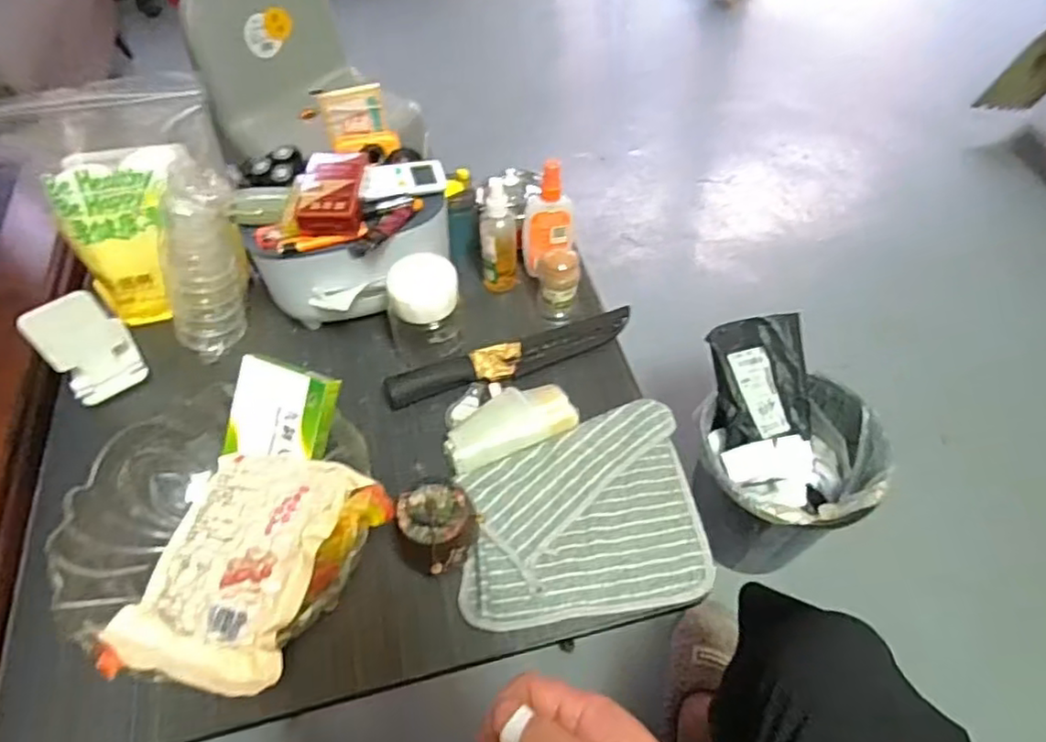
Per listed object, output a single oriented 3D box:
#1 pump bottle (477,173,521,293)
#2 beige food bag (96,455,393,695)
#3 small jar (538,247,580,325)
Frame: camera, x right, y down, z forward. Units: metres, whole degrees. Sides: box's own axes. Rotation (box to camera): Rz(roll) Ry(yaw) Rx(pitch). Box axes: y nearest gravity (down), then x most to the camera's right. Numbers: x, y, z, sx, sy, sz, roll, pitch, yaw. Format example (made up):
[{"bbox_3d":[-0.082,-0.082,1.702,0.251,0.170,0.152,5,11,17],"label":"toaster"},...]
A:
[{"bbox_3d":[-0.029,-0.145,0.724,0.043,0.135,0.034,-36,61,-23],"label":"pump bottle"},{"bbox_3d":[-0.194,0.138,0.462,0.149,0.042,0.168,16,56,13],"label":"beige food bag"},{"bbox_3d":[0.040,-0.092,0.715,0.042,0.085,0.035,3,54,4],"label":"small jar"}]

